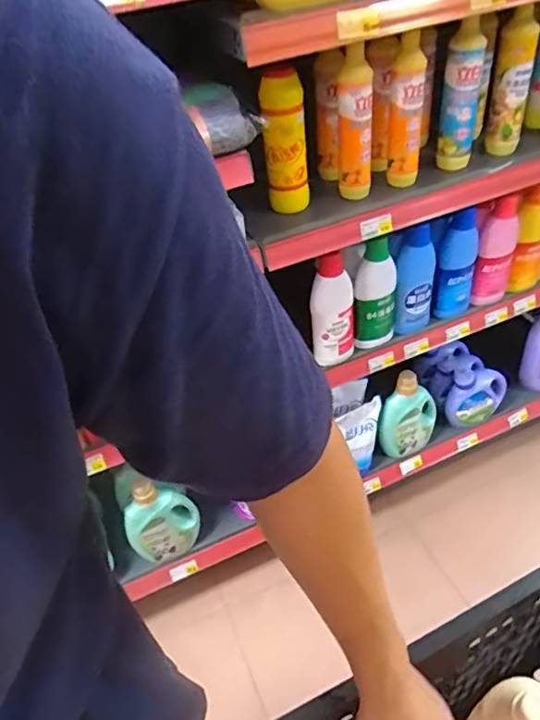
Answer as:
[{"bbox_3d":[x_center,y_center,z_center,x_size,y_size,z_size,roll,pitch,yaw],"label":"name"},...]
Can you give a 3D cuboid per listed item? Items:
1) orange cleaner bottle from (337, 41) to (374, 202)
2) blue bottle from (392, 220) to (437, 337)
[{"bbox_3d":[0.139,-0.378,0.881,0.056,0.229,0.080,0,43,9],"label":"orange cleaner bottle"},{"bbox_3d":[0.296,-0.159,1.106,0.095,0.257,0.063,-9,42,-1],"label":"blue bottle"}]

